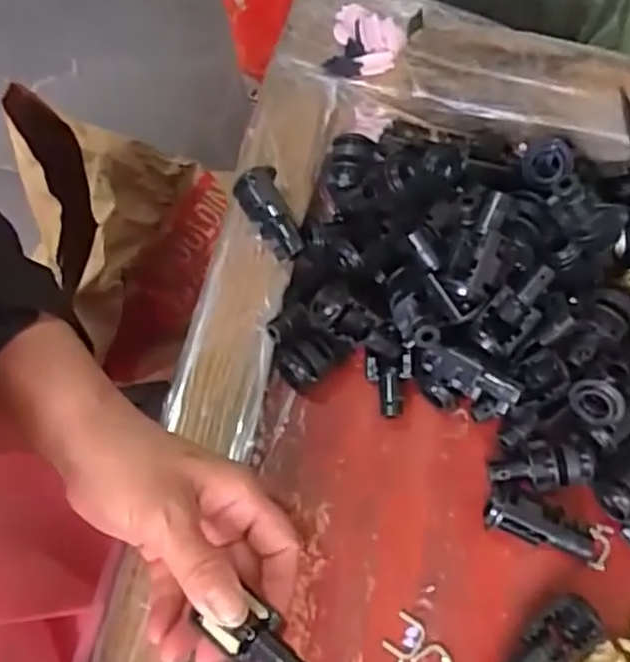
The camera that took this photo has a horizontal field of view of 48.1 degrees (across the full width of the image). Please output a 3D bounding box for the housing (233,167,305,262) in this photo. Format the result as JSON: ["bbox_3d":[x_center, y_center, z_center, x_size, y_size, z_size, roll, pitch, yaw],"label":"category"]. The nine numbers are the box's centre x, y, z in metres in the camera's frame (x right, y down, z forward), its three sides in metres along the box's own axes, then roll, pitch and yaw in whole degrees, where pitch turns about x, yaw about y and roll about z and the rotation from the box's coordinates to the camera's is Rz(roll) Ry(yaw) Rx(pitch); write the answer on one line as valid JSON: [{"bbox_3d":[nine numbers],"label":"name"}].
[{"bbox_3d":[-0.024,-0.064,0.389,0.023,0.017,0.052,-29,85,-12],"label":"housing"}]

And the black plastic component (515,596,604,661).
[{"bbox_3d":[0.113,0.152,0.342,0.056,0.019,0.023,-32,73,-13],"label":"black plastic component"}]

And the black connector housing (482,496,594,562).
[{"bbox_3d":[0.115,0.099,0.357,0.057,0.027,0.018,21,70,-7],"label":"black connector housing"}]

